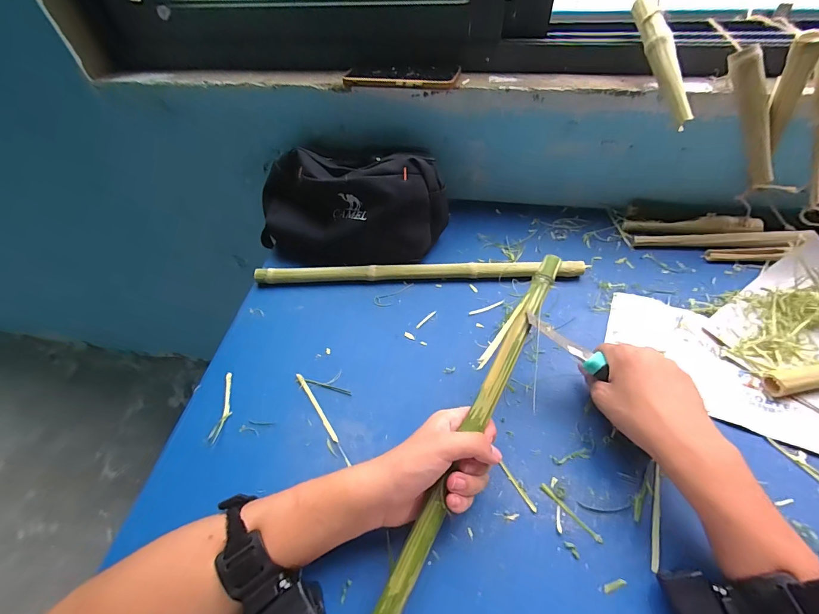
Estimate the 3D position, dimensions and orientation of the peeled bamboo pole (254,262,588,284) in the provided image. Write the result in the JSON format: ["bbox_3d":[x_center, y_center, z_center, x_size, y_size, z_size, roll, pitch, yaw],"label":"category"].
[{"bbox_3d":[0.013,-0.050,0.538,0.463,0.027,0.024,-2,53,3],"label":"peeled bamboo pole"}]

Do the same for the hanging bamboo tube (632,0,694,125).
[{"bbox_3d":[0.322,-0.315,0.471,0.021,0.034,0.182,-11,80,-4],"label":"hanging bamboo tube"}]

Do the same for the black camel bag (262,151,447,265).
[{"bbox_3d":[-0.100,-0.145,0.555,0.294,0.125,0.131,13,55,14],"label":"black camel bag"}]

